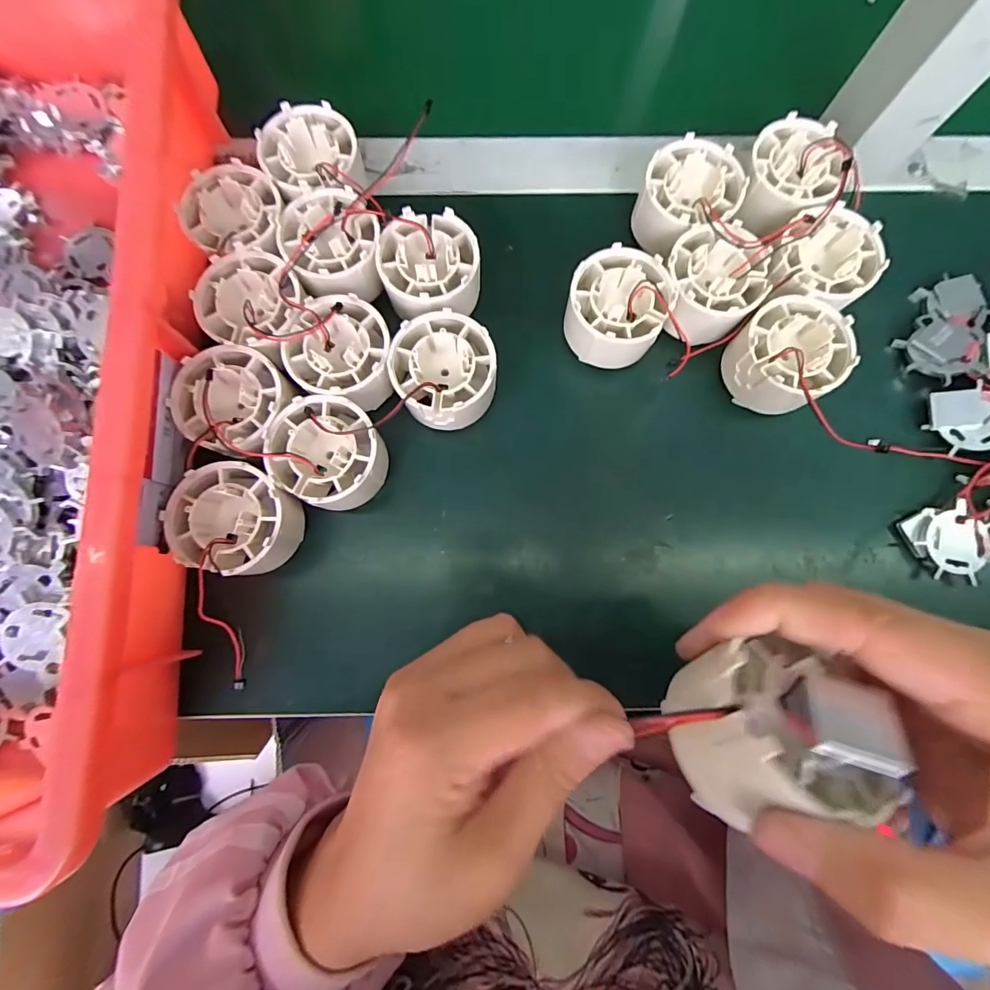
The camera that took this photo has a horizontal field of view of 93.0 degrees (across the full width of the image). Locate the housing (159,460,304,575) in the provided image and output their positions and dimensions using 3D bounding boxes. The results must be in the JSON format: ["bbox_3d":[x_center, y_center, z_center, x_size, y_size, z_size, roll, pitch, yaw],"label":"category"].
[{"bbox_3d":[-0.123,0.013,0.227,0.050,0.032,0.052,12,80,2],"label":"housing"}]

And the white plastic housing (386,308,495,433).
[{"bbox_3d":[-0.025,-0.062,0.241,0.050,0.034,0.052,0,80,-1],"label":"white plastic housing"}]

